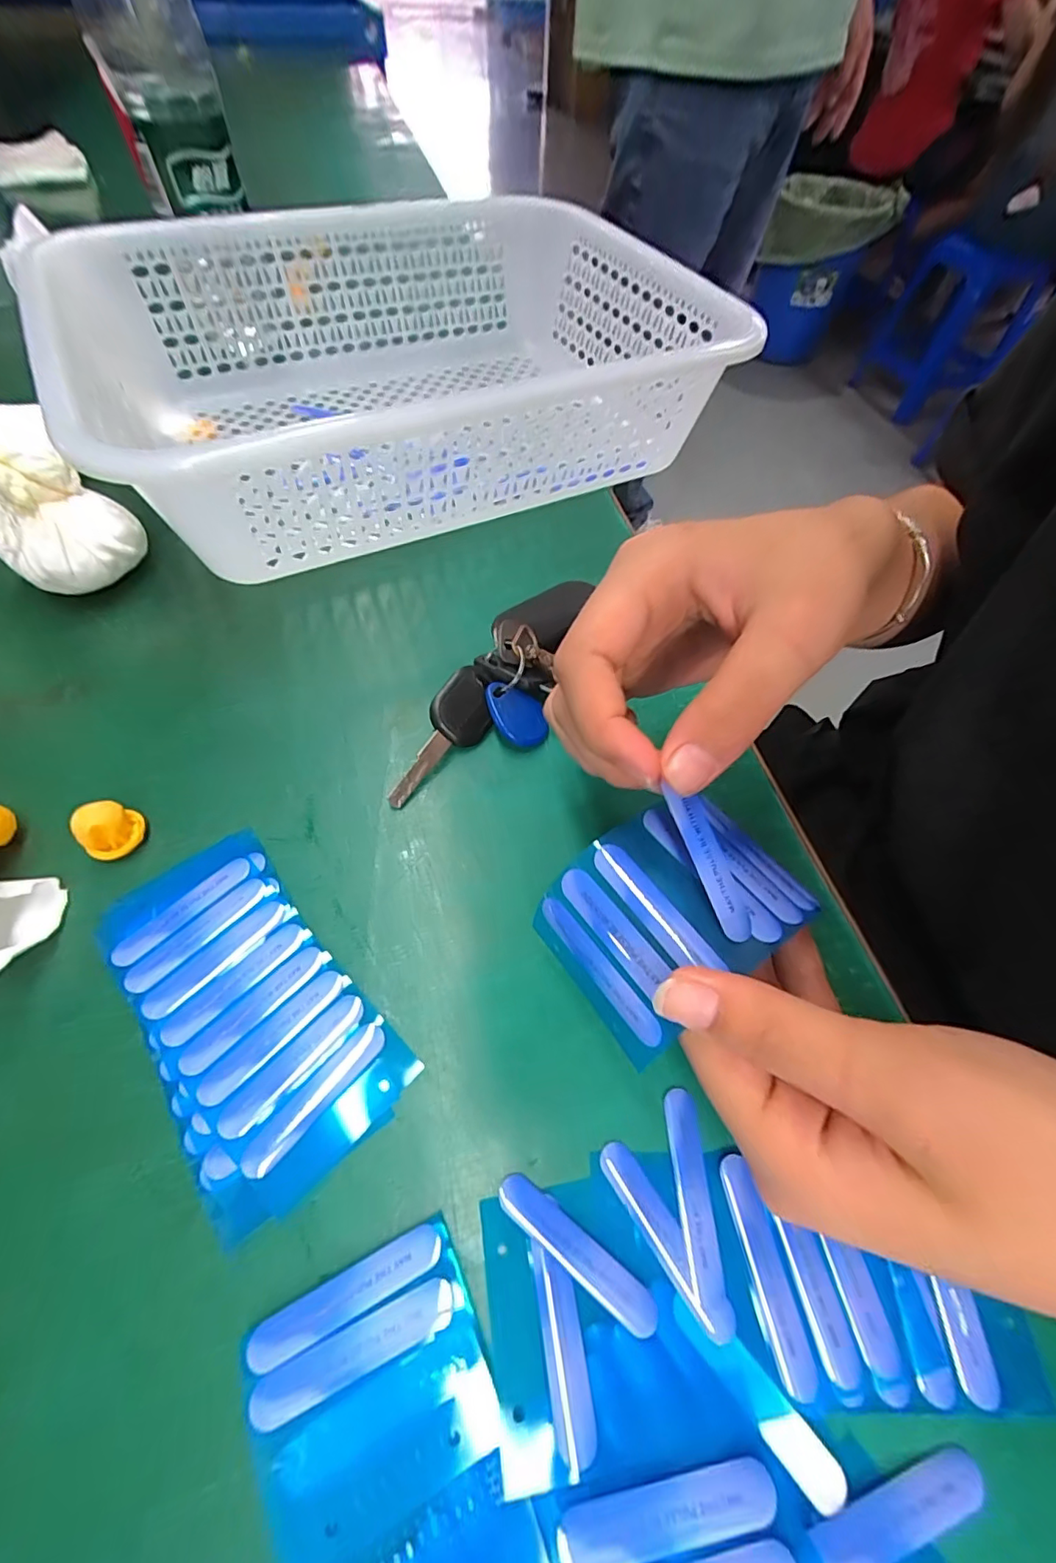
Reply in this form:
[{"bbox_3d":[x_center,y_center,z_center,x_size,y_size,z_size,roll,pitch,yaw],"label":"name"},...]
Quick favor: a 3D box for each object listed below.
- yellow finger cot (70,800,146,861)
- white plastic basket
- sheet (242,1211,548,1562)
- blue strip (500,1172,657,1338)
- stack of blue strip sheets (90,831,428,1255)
[{"bbox_3d":[-0.161,0.018,0.202,0.015,0.019,0.020,30,62,15],"label":"yellow finger cot"},{"bbox_3d":[-0.074,-0.251,0.326,0.345,0.094,0.248,-25,63,-16],"label":"white plastic basket"},{"bbox_3d":[-0.036,0.163,0.129,0.057,0.009,0.069,-22,62,-14],"label":"sheet"},{"bbox_3d":[0.013,0.134,0.150,0.050,0.004,0.010,32,63,16],"label":"blue strip"},{"bbox_3d":[-0.097,0.074,0.181,0.063,0.006,0.121,-35,66,-21],"label":"stack of blue strip sheets"}]

